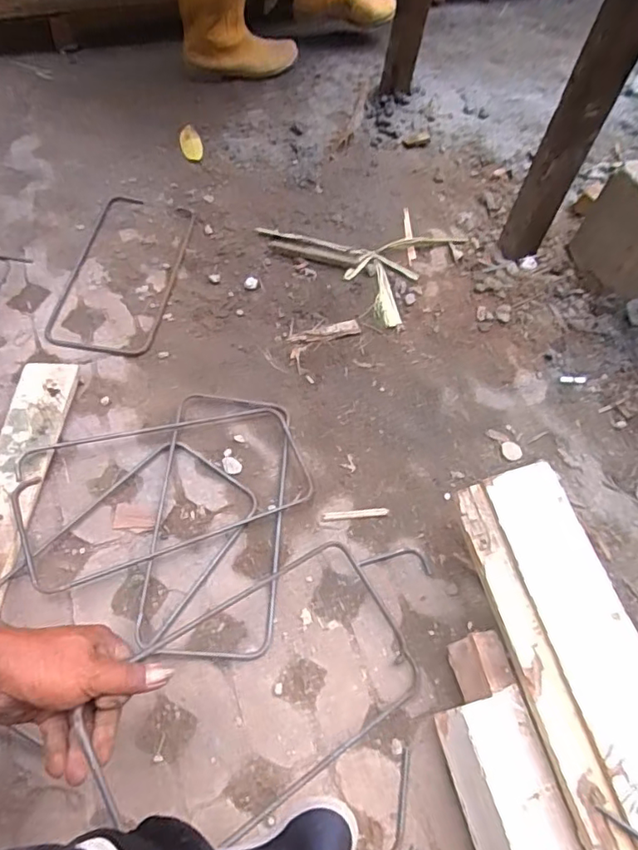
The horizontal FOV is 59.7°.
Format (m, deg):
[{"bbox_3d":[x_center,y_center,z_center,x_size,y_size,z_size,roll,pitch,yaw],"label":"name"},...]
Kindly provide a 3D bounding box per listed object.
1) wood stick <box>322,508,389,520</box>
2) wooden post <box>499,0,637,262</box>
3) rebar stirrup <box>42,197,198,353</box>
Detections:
[{"bbox_3d":[0.049,0.118,0.739,0.087,0.004,0.011,-3,60,-6],"label":"wood stick"},{"bbox_3d":[0.378,-0.436,0.817,0.069,0.475,0.055,26,60,11],"label":"wooden post"},{"bbox_3d":[-0.329,-0.262,0.947,0.179,0.015,0.360,8,58,0],"label":"rebar stirrup"}]

